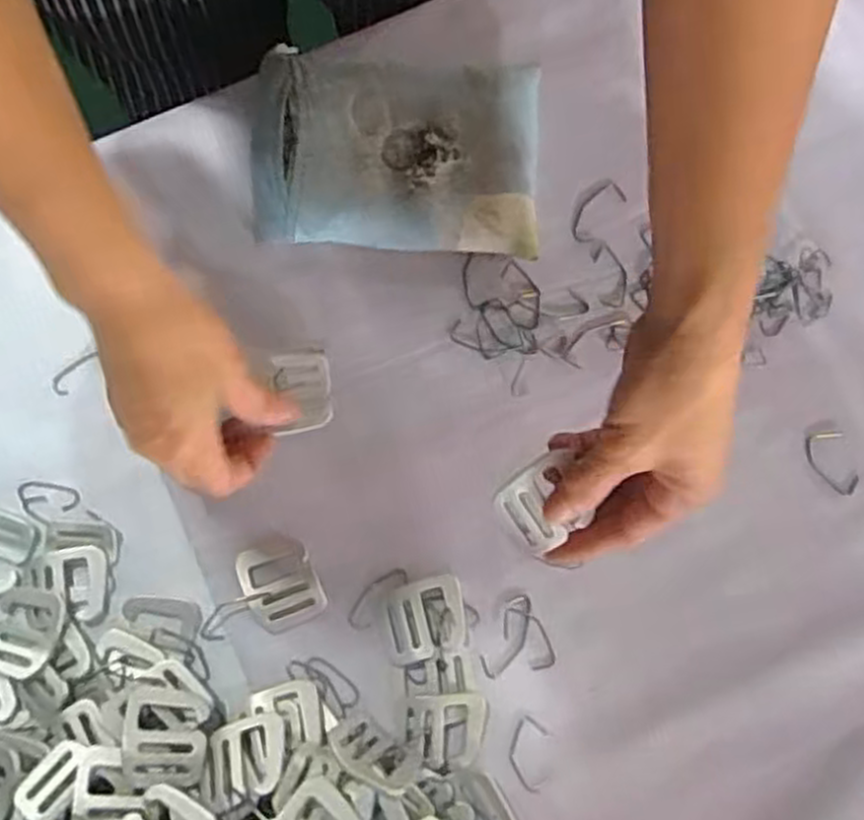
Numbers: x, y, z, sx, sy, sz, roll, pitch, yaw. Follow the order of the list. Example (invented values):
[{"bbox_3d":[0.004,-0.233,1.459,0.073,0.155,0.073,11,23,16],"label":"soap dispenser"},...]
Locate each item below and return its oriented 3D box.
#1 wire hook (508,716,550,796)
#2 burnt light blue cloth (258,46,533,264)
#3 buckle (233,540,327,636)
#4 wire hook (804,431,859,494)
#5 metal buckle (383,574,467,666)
[{"bbox_3d":[0.051,0.178,0.404,0.021,0.004,0.037,4,80,0],"label":"wire hook"},{"bbox_3d":[-0.021,-0.144,0.447,0.157,0.032,0.106,4,80,0],"label":"burnt light blue cloth"},{"bbox_3d":[-0.081,0.093,0.416,0.038,0.005,0.047,-24,81,-5],"label":"buckle"},{"bbox_3d":[0.221,0.030,0.433,0.022,0.004,0.038,-17,80,-4],"label":"wire hook"},{"bbox_3d":[-0.004,0.110,0.413,0.043,0.007,0.039,-15,80,-3],"label":"metal buckle"}]

